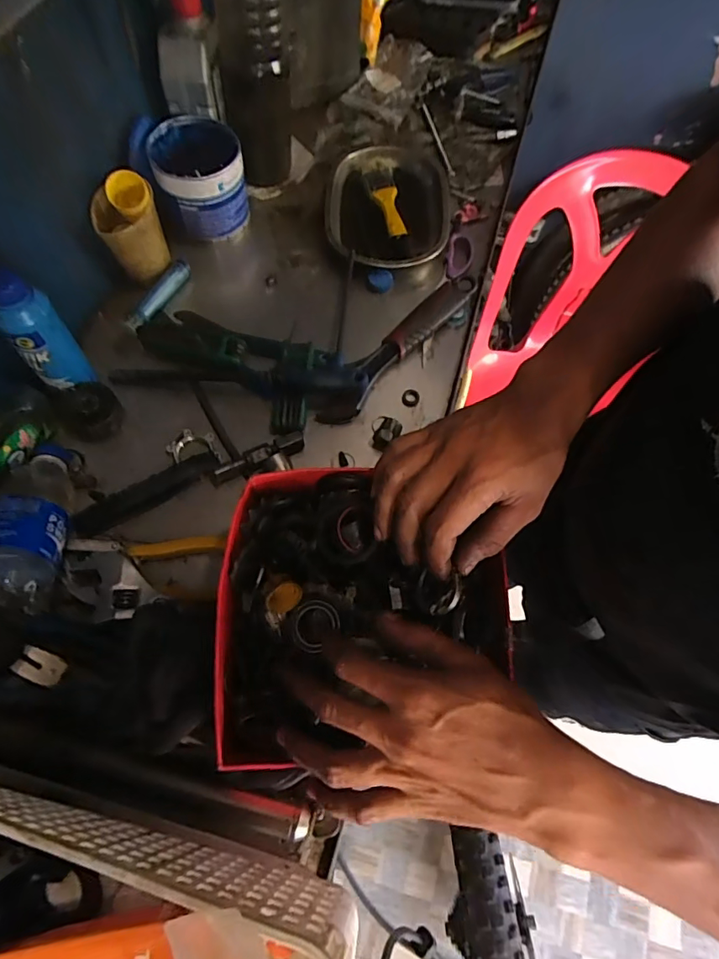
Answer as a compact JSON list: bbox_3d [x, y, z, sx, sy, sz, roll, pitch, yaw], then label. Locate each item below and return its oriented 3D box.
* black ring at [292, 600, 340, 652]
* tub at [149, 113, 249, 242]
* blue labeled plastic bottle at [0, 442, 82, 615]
[{"bbox_3d":[-0.033,0.105,0.358,0.032,0.004,0.036,41,73,12],"label":"black ring"},{"bbox_3d":[-0.186,-0.353,0.593,0.095,0.103,0.096,1,69,-2],"label":"tub"},{"bbox_3d":[-0.286,0.032,0.433,0.054,0.061,0.175,-15,41,-8],"label":"blue labeled plastic bottle"}]

